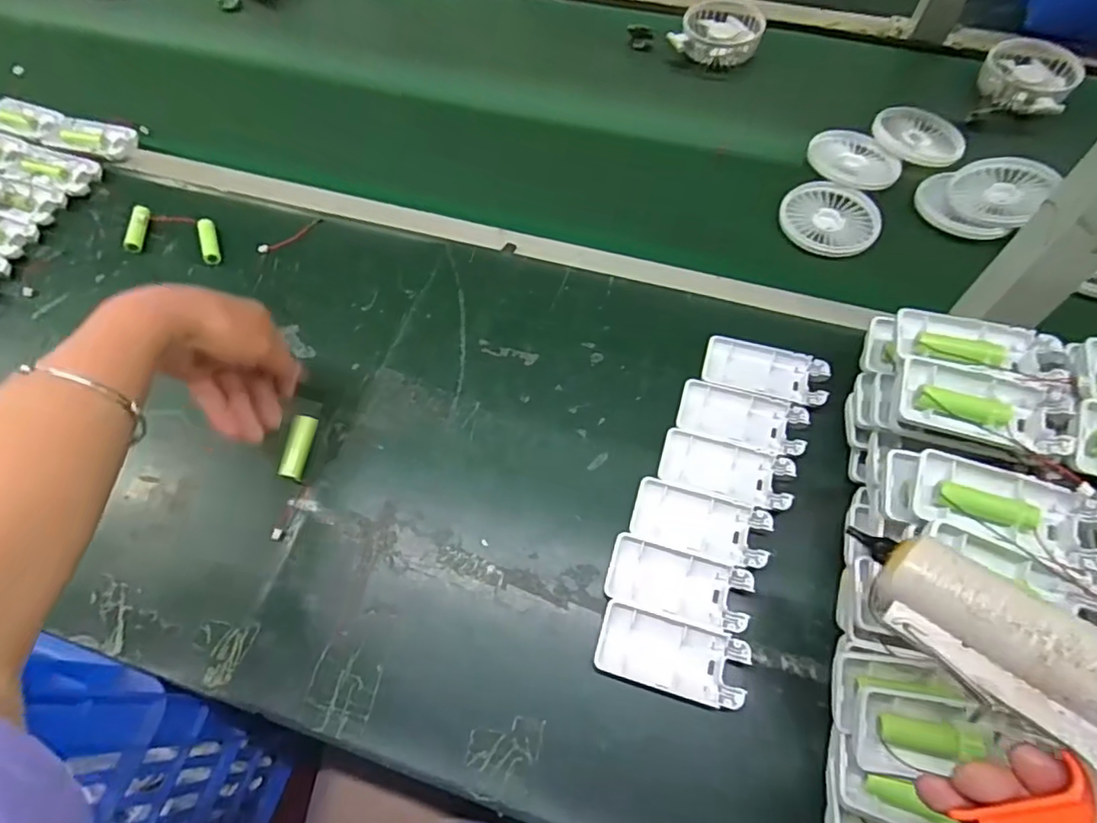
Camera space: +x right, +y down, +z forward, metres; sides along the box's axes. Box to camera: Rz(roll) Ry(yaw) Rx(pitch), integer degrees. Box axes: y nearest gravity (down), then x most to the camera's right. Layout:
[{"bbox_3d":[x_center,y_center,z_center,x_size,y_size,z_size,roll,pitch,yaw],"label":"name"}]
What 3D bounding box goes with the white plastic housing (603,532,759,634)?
[{"bbox_3d":[0.086,0.115,0.396,0.091,0.012,0.044,13,65,9],"label":"white plastic housing"}]

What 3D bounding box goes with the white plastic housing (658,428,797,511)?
[{"bbox_3d":[0.128,0.043,0.428,0.092,0.012,0.044,15,65,10],"label":"white plastic housing"}]

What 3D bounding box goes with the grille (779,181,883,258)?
[{"bbox_3d":[0.264,-0.180,0.556,0.090,0.007,0.076,23,67,14],"label":"grille"}]

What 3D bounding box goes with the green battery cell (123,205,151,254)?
[{"bbox_3d":[-0.394,-0.177,0.567,0.015,0.010,0.051,-5,63,0],"label":"green battery cell"}]

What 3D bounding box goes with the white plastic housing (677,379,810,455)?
[{"bbox_3d":[0.146,0.006,0.446,0.091,0.009,0.044,14,65,9],"label":"white plastic housing"}]

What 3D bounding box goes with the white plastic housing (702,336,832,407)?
[{"bbox_3d":[0.170,-0.029,0.468,0.092,0.018,0.043,16,65,10],"label":"white plastic housing"}]

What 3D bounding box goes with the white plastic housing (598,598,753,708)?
[{"bbox_3d":[0.078,0.155,0.376,0.091,0.009,0.044,14,65,10],"label":"white plastic housing"}]

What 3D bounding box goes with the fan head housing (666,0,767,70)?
[{"bbox_3d":[0.197,-0.434,0.679,0.094,0.032,0.090,19,66,12],"label":"fan head housing"}]

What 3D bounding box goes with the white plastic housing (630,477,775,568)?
[{"bbox_3d":[0.106,0.078,0.412,0.091,0.012,0.042,16,65,10],"label":"white plastic housing"}]

